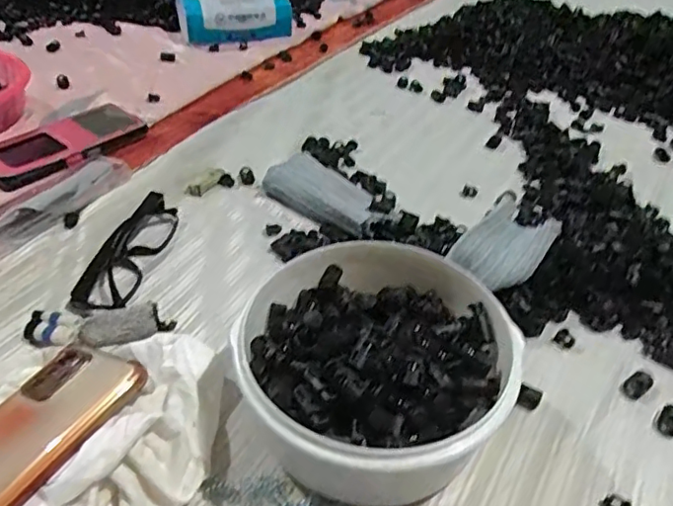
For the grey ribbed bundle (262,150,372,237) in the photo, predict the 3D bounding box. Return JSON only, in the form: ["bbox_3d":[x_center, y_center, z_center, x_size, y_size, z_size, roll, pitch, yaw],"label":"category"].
[{"bbox_3d":[-0.011,-0.054,0.528,0.055,0.034,0.126,-28,48,-31],"label":"grey ribbed bundle"}]

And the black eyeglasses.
[{"bbox_3d":[-0.166,-0.005,0.467,0.036,0.024,0.128,5,40,5],"label":"black eyeglasses"}]

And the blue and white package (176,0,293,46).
[{"bbox_3d":[-0.149,-0.355,0.847,0.166,0.085,0.059,-5,41,-10],"label":"blue and white package"}]

